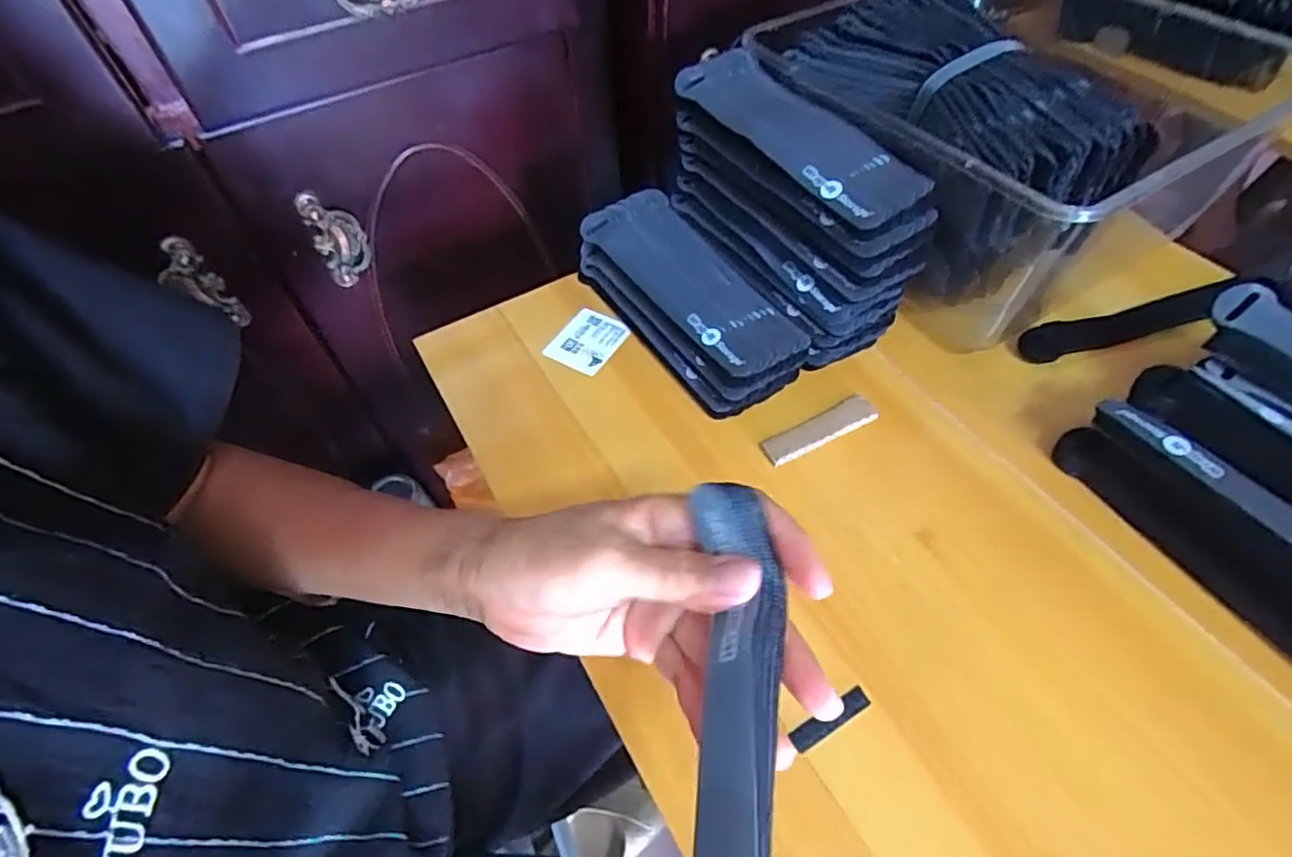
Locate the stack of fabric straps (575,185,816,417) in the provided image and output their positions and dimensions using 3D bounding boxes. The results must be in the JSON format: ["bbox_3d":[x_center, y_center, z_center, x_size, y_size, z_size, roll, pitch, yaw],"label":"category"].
[{"bbox_3d":[0.034,-0.098,0.474,0.091,0.053,0.203,-29,60,-17],"label":"stack of fabric straps"}]

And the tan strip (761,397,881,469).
[{"bbox_3d":[0.120,0.002,0.430,0.090,0.009,0.023,-26,59,-15],"label":"tan strip"}]

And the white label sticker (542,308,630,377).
[{"bbox_3d":[-0.046,-0.069,0.494,0.051,0.007,0.058,27,61,18],"label":"white label sticker"}]

